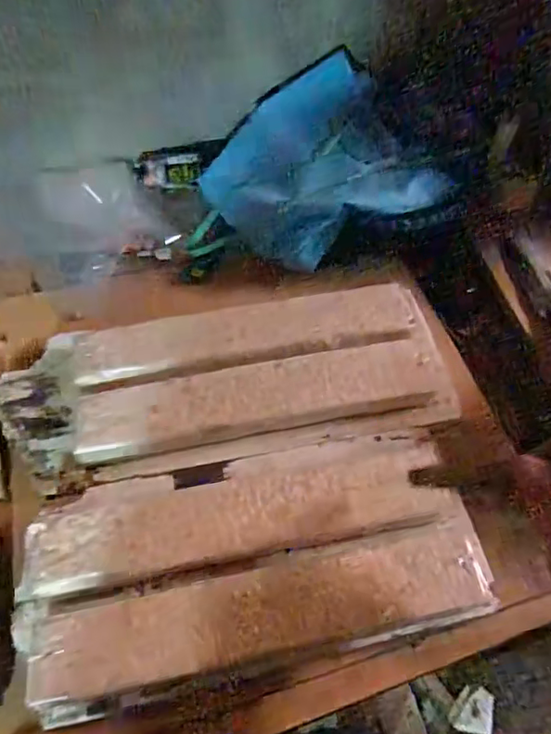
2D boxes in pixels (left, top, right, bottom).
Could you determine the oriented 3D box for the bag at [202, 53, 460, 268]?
[{"bbox_3d":[0.059,-0.238,0.720,0.227,0.115,0.239,-33,67,-19],"label":"bag"}]

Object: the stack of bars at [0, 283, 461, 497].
[{"bbox_3d":[-0.053,0.015,0.604,0.478,0.046,0.175,-8,62,-7],"label":"stack of bars"}]

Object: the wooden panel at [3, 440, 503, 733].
[{"bbox_3d":[-0.023,0.167,0.503,0.401,0.034,0.189,-10,62,-8],"label":"wooden panel"}]

